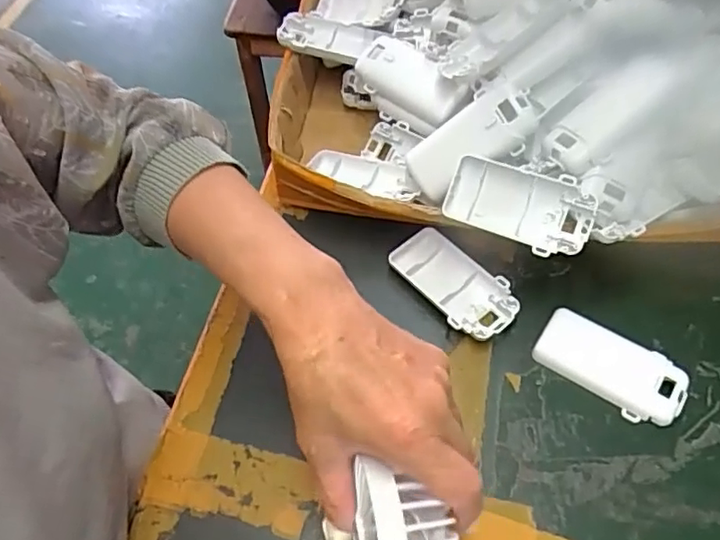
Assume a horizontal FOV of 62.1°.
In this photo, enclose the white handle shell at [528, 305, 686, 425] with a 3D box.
[{"bbox_3d":[0.167,0.064,0.399,0.095,0.013,0.044,29,64,21],"label":"white handle shell"}]

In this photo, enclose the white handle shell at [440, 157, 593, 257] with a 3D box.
[{"bbox_3d":[0.108,-0.044,0.403,0.095,0.018,0.049,24,104,19],"label":"white handle shell"}]

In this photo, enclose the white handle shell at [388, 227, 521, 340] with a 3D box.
[{"bbox_3d":[0.068,0.009,0.436,0.051,0.012,0.097,-34,61,-17],"label":"white handle shell"}]

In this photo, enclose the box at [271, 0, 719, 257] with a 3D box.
[{"bbox_3d":[0.141,-0.181,0.486,0.394,0.128,0.361,9,58,9],"label":"box"}]

